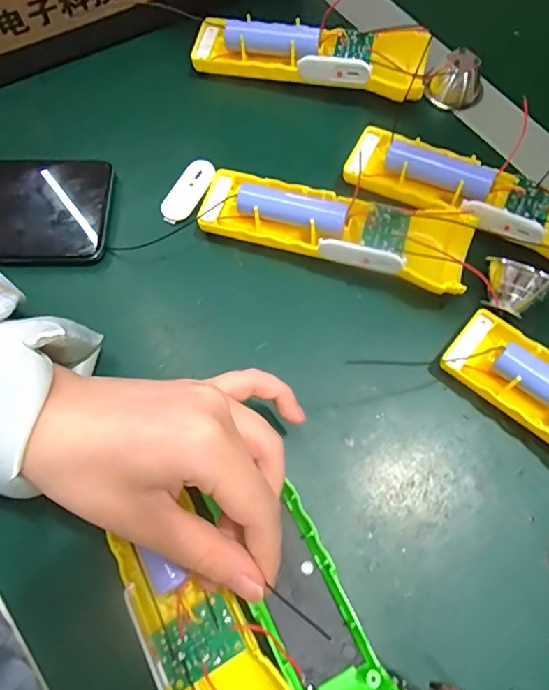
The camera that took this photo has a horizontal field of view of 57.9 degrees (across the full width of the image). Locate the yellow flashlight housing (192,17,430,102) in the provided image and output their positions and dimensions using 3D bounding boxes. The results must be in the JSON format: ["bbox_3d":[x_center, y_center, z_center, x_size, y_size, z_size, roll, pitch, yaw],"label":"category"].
[{"bbox_3d":[0.024,-0.203,0.350,0.159,0.030,0.042,9,70,4],"label":"yellow flashlight housing"}]

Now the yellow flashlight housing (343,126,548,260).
[{"bbox_3d":[0.123,-0.094,0.311,0.159,0.031,0.049,26,72,10],"label":"yellow flashlight housing"}]

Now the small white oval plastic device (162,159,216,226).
[{"bbox_3d":[-0.057,-0.100,0.325,0.019,0.006,0.048,25,72,9],"label":"small white oval plastic device"}]

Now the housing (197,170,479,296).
[{"bbox_3d":[0.036,-0.072,0.303,0.159,0.029,0.049,18,71,7],"label":"housing"}]

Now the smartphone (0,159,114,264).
[{"bbox_3d":[-0.185,-0.085,0.315,0.159,0.015,0.075,0,70,1],"label":"smartphone"}]

